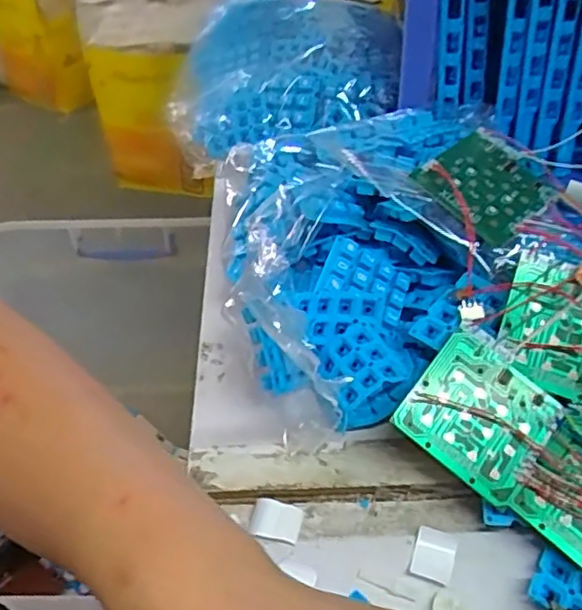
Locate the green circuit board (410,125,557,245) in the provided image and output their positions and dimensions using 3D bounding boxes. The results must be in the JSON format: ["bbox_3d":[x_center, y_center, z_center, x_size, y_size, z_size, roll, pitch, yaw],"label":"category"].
[{"bbox_3d":[0.122,-0.077,0.400,0.065,0.012,0.072,-36,67,-21],"label":"green circuit board"}]

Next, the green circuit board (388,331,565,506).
[{"bbox_3d":[0.099,0.058,0.338,0.070,0.004,0.067,38,71,7],"label":"green circuit board"}]

